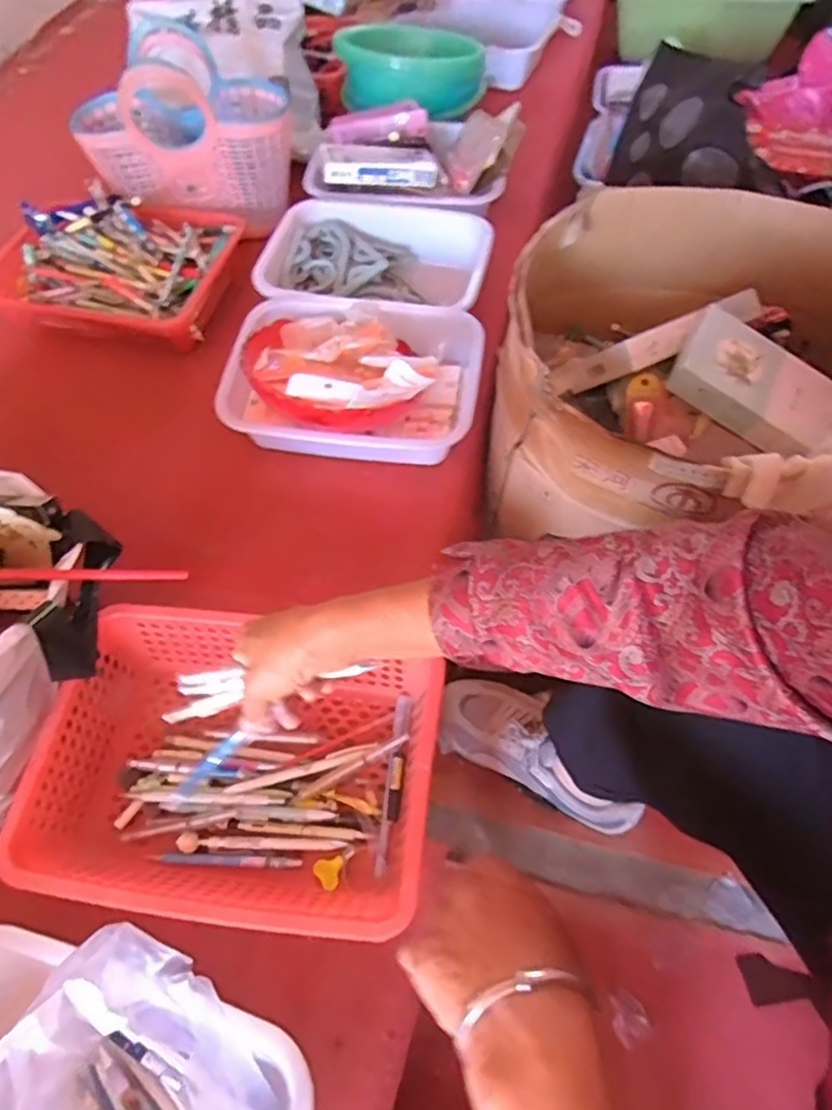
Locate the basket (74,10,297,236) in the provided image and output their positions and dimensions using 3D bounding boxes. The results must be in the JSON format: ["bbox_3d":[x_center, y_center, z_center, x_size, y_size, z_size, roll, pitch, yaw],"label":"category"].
[{"bbox_3d":[-0.328,-0.600,0.913,0.292,0.167,0.159,10,60,10],"label":"basket"}]

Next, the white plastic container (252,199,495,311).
[{"bbox_3d":[-0.053,-0.383,0.901,0.291,0.087,0.210,7,59,8],"label":"white plastic container"}]

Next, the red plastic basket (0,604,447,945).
[{"bbox_3d":[-0.147,0.182,0.564,0.320,0.081,0.228,6,59,7],"label":"red plastic basket"}]

